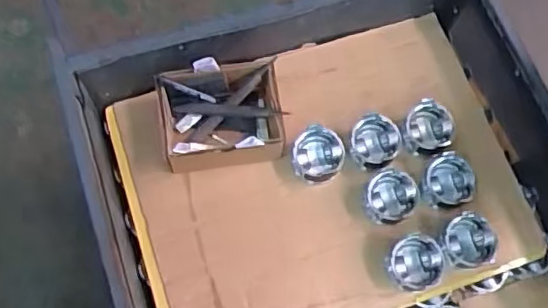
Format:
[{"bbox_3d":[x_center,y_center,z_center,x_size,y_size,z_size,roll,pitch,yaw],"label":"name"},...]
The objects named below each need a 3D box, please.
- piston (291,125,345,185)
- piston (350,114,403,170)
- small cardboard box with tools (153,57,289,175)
[{"bbox_3d":[0.076,0.005,0.991,0.085,0.058,0.084,1,71,-2],"label":"piston"},{"bbox_3d":[0.175,-0.020,0.993,0.083,0.050,0.086,1,71,-2],"label":"piston"},{"bbox_3d":[-0.089,-0.063,0.970,0.196,0.106,0.152,-9,71,-6],"label":"small cardboard box with tools"}]

